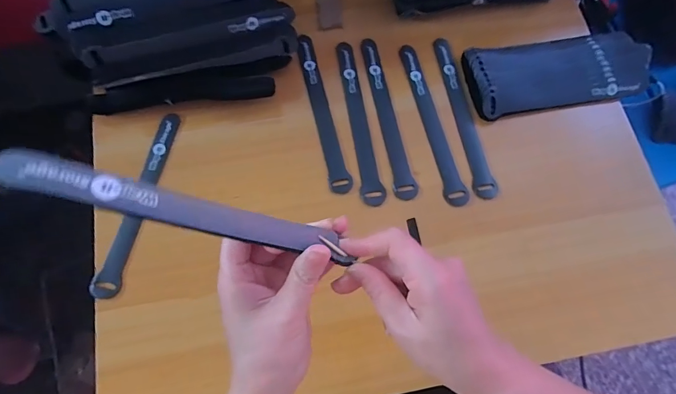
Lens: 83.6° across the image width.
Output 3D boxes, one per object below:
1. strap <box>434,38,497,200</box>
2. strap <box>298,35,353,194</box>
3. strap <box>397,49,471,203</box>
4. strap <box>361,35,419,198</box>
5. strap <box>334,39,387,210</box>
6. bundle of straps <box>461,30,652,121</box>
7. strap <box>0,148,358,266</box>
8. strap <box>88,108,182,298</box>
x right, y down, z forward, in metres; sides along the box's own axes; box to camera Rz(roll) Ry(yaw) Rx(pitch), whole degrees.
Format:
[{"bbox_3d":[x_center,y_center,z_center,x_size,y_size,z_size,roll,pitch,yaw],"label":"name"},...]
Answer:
[{"bbox_3d":[0.141,-0.094,0.426,0.023,0.007,0.201,-10,71,4],"label":"strap"},{"bbox_3d":[-0.017,-0.098,0.420,0.023,0.005,0.196,-12,75,-5],"label":"strap"},{"bbox_3d":[0.103,-0.085,0.419,0.024,0.004,0.199,-13,75,-5],"label":"strap"},{"bbox_3d":[0.055,-0.093,0.419,0.022,0.004,0.198,-9,75,-4],"label":"strap"},{"bbox_3d":[0.022,-0.087,0.418,0.023,0.005,0.200,-9,75,-4],"label":"strap"},{"bbox_3d":[0.253,-0.145,0.431,0.210,0.020,0.085,-11,75,-4],"label":"bundle of straps"},{"bbox_3d":[-0.074,0.010,0.215,0.186,0.007,0.021,20,56,-30],"label":"strap"},{"bbox_3d":[-0.202,0.001,0.384,0.024,0.010,0.197,11,74,2],"label":"strap"}]

